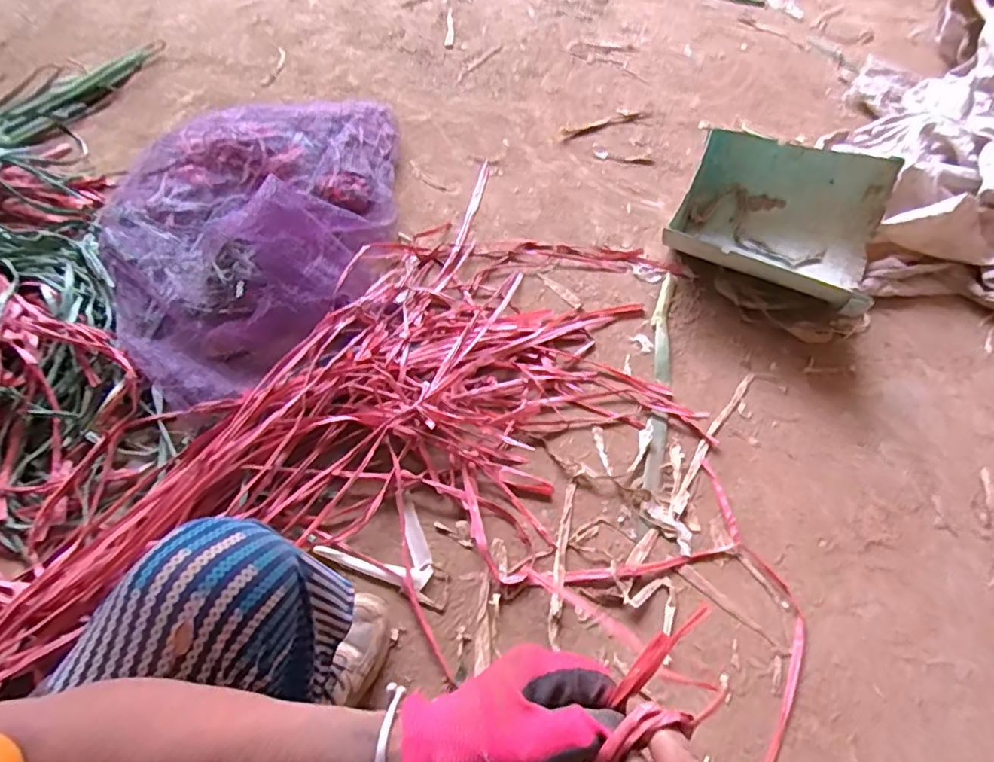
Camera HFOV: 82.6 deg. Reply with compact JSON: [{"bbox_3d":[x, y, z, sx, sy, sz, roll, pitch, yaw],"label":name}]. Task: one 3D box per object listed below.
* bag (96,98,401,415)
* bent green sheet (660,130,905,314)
[{"bbox_3d":[-0.453,-0.314,1.019,0.488,0.124,0.740,17,61,6],"label":"bag"},{"bbox_3d":[0.513,-0.283,1.039,0.341,0.144,0.324,24,62,10],"label":"bent green sheet"}]

